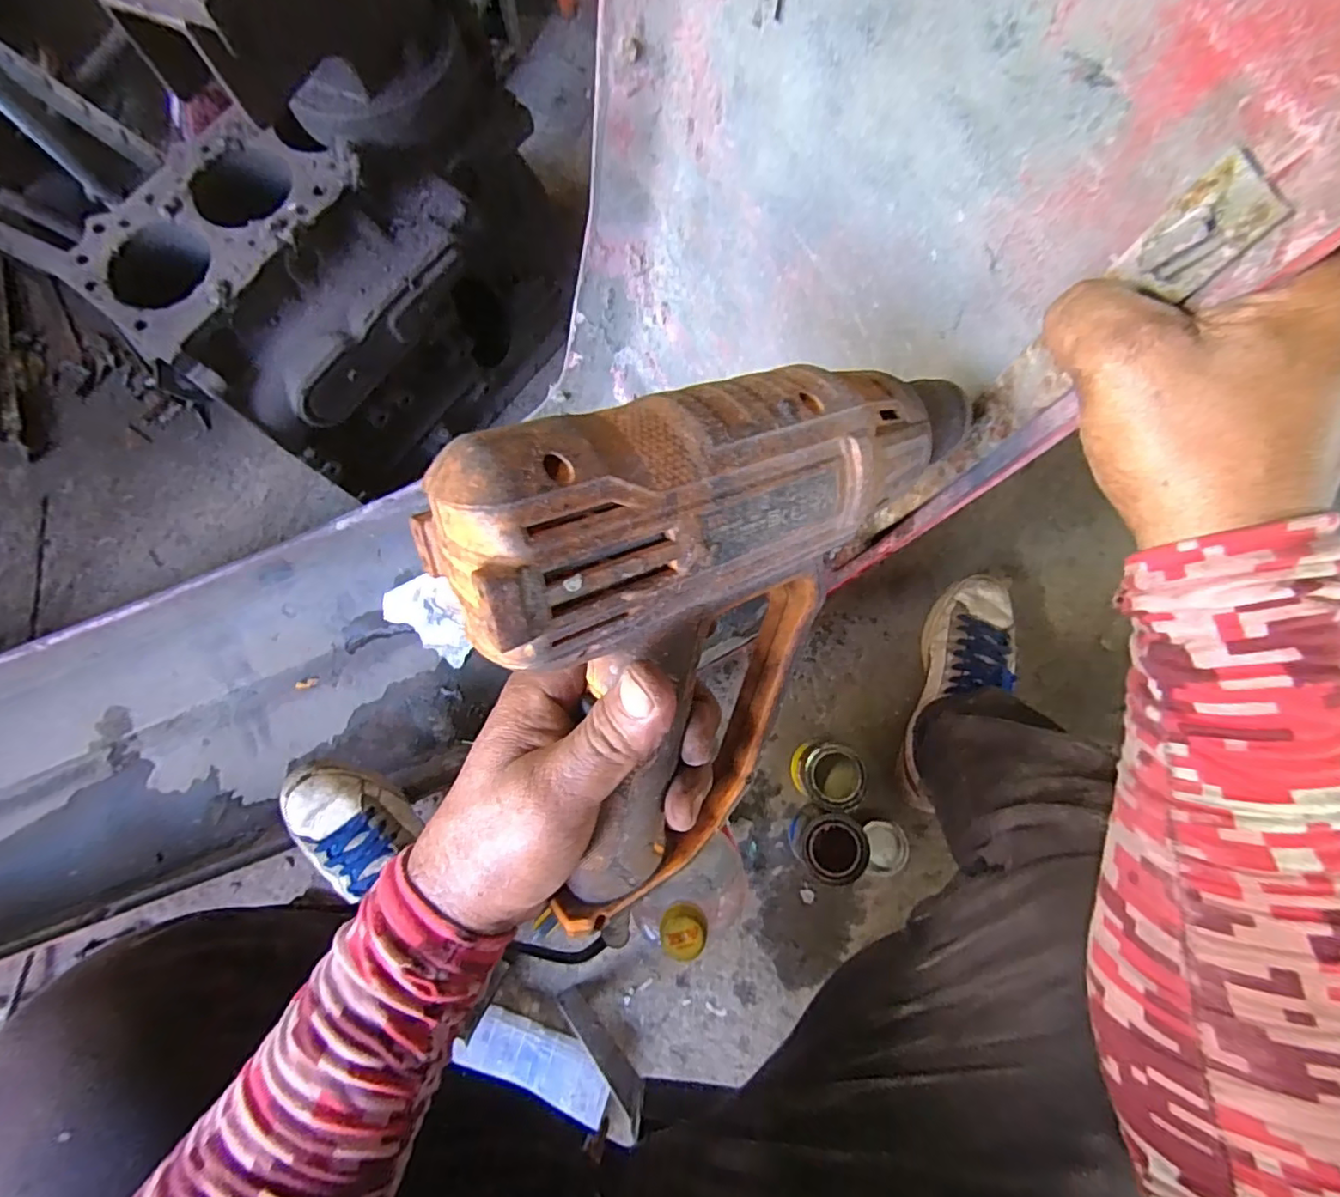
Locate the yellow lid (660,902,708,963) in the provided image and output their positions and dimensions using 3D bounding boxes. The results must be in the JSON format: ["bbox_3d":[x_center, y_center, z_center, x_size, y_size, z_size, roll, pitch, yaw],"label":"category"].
[{"bbox_3d":[0.009,0.211,0.374,0.029,0.013,0.030,0,77,0],"label":"yellow lid"}]

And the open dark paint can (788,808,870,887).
[{"bbox_3d":[0.174,0.273,0.660,0.070,0.078,0.070,0,76,1],"label":"open dark paint can"}]

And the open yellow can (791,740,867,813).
[{"bbox_3d":[0.182,0.196,0.673,0.074,0.082,0.077,0,76,1],"label":"open yellow can"}]

